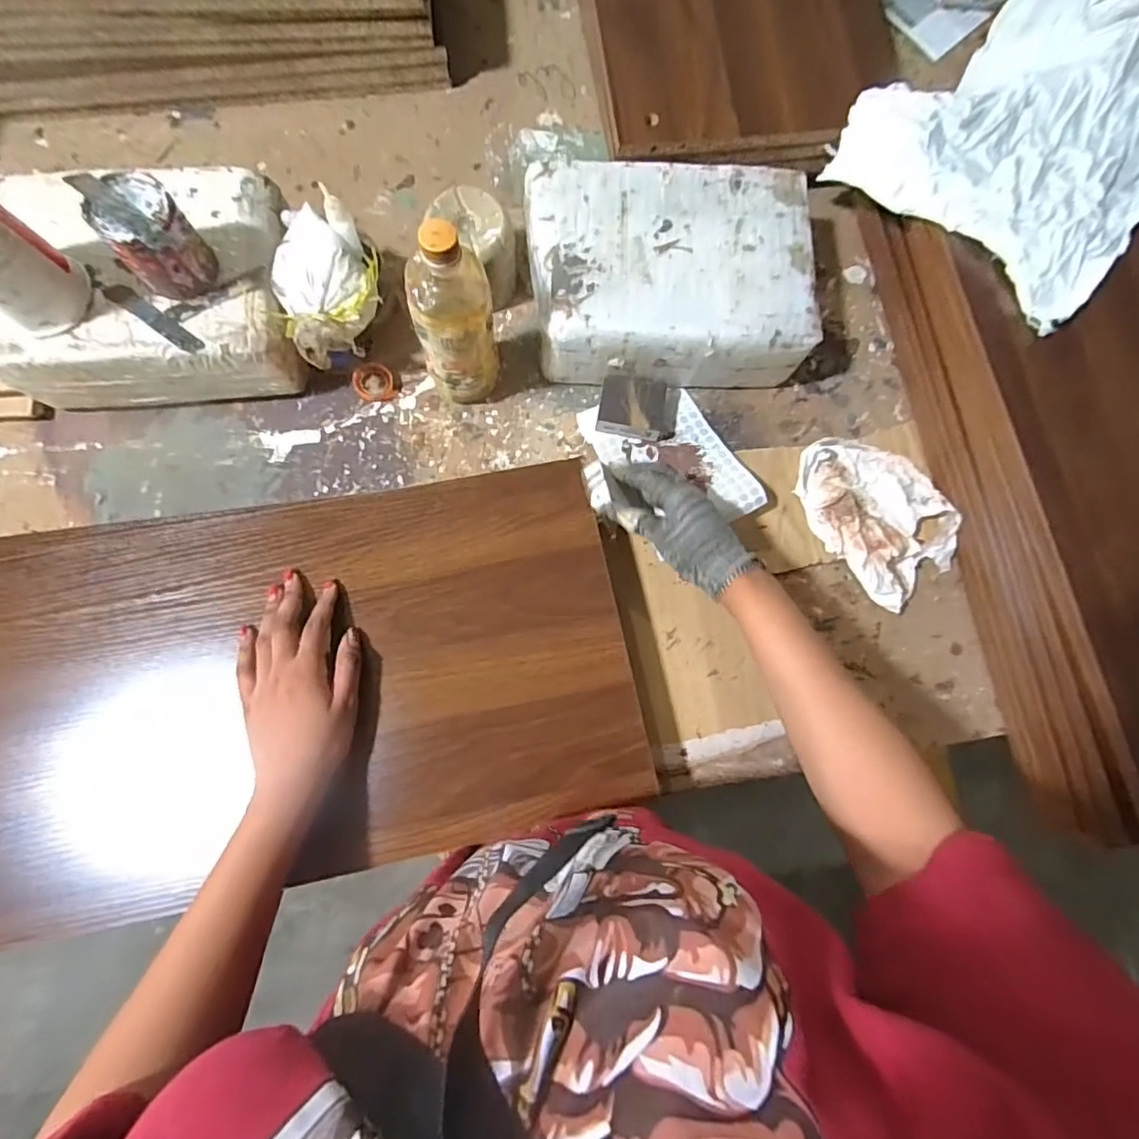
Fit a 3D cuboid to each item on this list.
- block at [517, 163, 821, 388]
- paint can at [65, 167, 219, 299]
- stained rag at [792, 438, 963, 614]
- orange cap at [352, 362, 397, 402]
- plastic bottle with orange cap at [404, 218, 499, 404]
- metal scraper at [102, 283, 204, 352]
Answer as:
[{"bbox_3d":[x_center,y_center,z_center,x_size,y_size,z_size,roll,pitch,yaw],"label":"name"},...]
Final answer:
[{"bbox_3d":[0.098,-0.301,0.575,0.277,0.098,0.205,-2,83,-5],"label":"block"},{"bbox_3d":[-0.353,-0.281,0.465,0.067,0.074,0.073,-42,87,-8],"label":"paint can"},{"bbox_3d":[0.322,-0.063,0.566,0.138,0.033,0.178,-33,86,-8],"label":"stained rag"},{"bbox_3d":[-0.212,-0.203,0.594,0.041,0.010,0.042,1,82,-4],"label":"orange cap"},{"bbox_3d":[-0.106,-0.224,0.513,0.071,0.204,0.062,-3,83,-5],"label":"plastic bottle with orange cap"},{"bbox_3d":[-0.379,-0.230,0.499,0.106,0.005,0.017,34,85,2],"label":"metal scraper"}]

